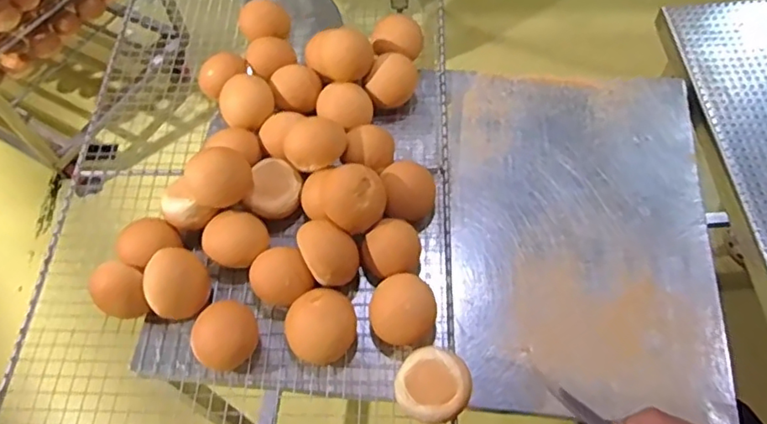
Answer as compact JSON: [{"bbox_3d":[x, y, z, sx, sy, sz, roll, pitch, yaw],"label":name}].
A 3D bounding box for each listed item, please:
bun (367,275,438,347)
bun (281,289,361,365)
[{"bbox_3d":[0.022,0.118,0.683,0.077,0.062,0.072,-2,61,3],"label":"bun"},{"bbox_3d":[-0.071,0.136,0.682,0.081,0.060,0.073,-37,65,-16],"label":"bun"}]

